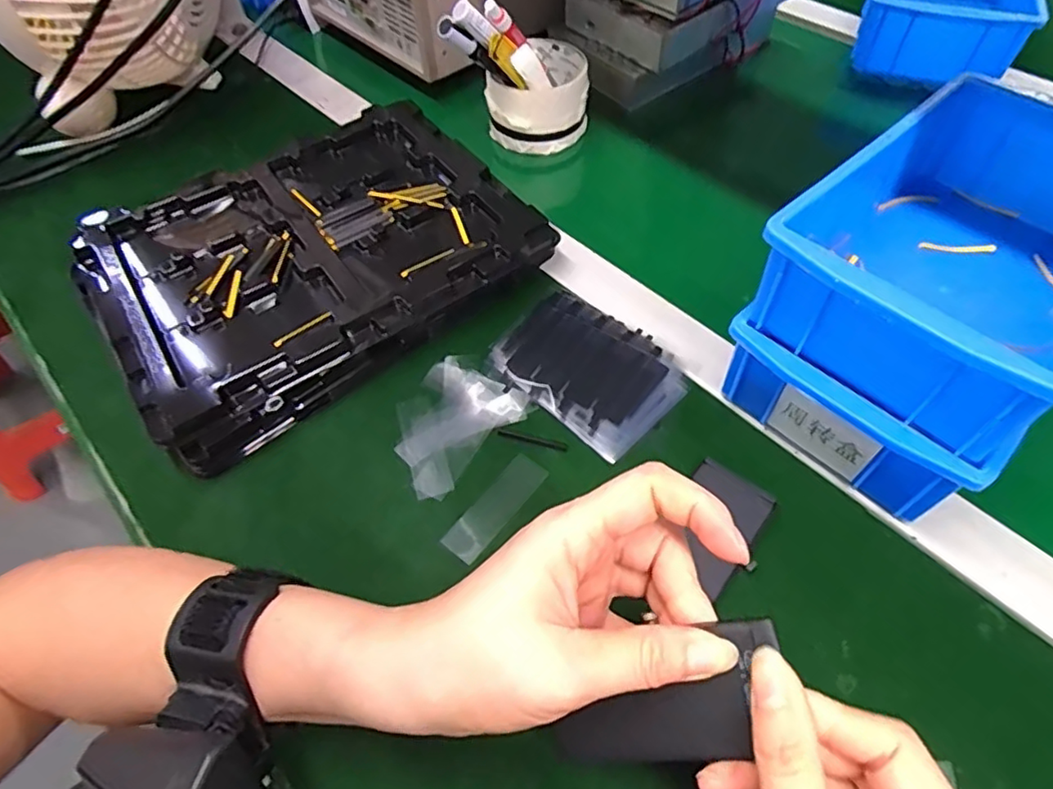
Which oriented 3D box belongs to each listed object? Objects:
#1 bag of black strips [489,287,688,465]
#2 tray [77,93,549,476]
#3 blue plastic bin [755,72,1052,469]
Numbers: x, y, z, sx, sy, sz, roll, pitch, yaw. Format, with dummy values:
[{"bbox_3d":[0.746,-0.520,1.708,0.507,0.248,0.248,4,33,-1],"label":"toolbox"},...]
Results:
[{"bbox_3d":[0.037,-0.018,0.379,0.079,0.010,0.110,-40,62,-22],"label":"bag of black strips"},{"bbox_3d":[-0.142,-0.099,0.412,0.264,0.031,0.207,-33,60,-18],"label":"tray"},{"bbox_3d":[0.224,-0.075,0.303,0.203,0.064,0.129,-38,62,-21],"label":"blue plastic bin"}]

